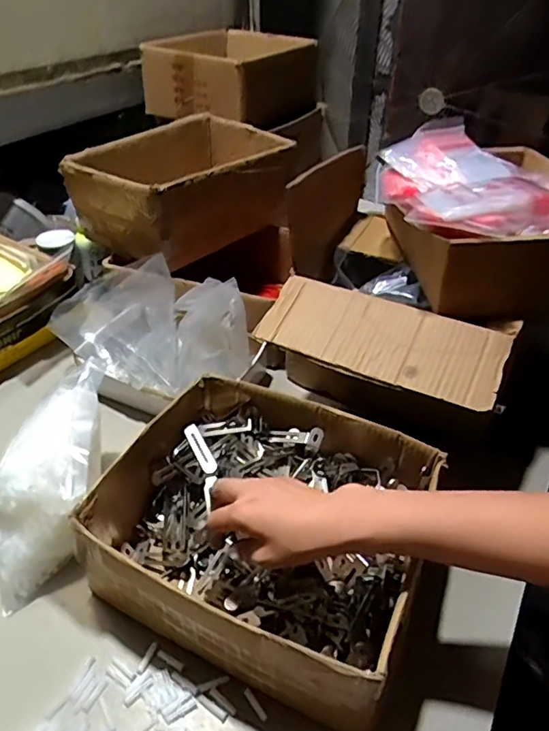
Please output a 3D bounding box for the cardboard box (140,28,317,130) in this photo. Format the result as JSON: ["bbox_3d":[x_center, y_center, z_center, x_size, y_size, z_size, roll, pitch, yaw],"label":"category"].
[{"bbox_3d":[-0.088,-0.607,1.110,0.267,0.112,0.318,25,45,26],"label":"cardboard box"}]

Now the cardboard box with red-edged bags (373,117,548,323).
[{"bbox_3d":[0.279,-0.205,0.718,0.277,0.150,0.269,-5,40,-7],"label":"cardboard box with red-edged bags"}]

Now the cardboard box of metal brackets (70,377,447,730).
[{"bbox_3d":[-0.013,0.165,0.571,0.307,0.123,0.263,18,42,19],"label":"cardboard box of metal brackets"}]

